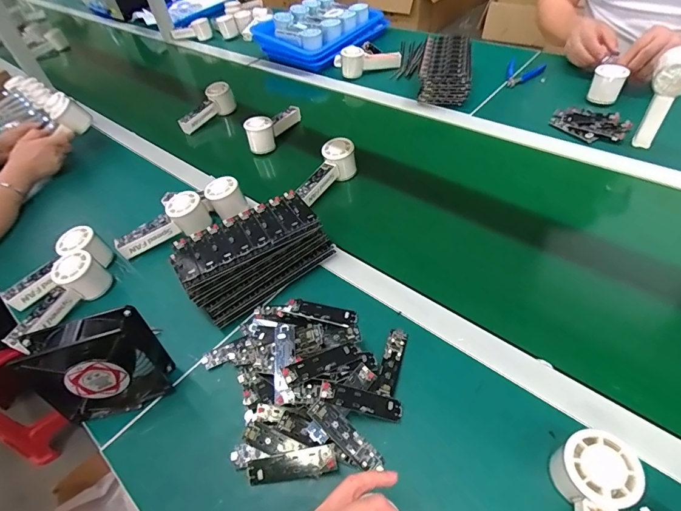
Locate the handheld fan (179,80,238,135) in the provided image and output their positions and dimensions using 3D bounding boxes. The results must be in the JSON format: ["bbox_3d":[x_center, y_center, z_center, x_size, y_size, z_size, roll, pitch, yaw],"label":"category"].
[{"bbox_3d":[-0.317,-0.344,0.922,0.048,0.081,0.155,29,68,30],"label":"handheld fan"}]

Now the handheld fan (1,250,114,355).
[{"bbox_3d":[-0.407,0.067,0.567,0.056,0.063,0.150,27,71,29],"label":"handheld fan"}]

